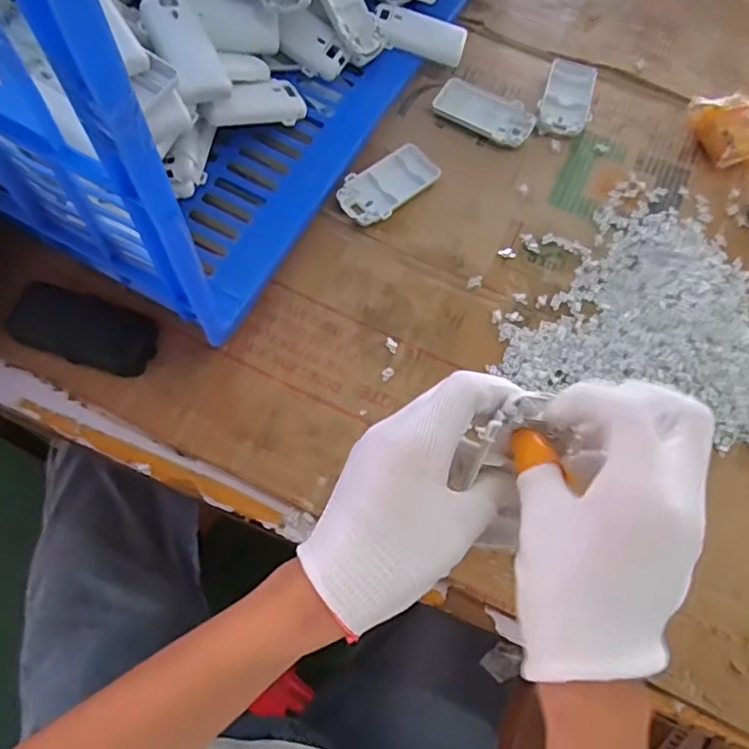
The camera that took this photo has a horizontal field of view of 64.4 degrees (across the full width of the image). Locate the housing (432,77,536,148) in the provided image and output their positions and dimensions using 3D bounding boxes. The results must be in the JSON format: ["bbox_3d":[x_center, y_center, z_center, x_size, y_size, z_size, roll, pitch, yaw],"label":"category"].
[{"bbox_3d":[0.108,-0.256,0.582,0.095,0.013,0.050,31,69,7],"label":"housing"}]

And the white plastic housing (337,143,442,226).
[{"bbox_3d":[0.012,-0.172,0.540,0.093,0.018,0.049,-41,77,-18],"label":"white plastic housing"}]

